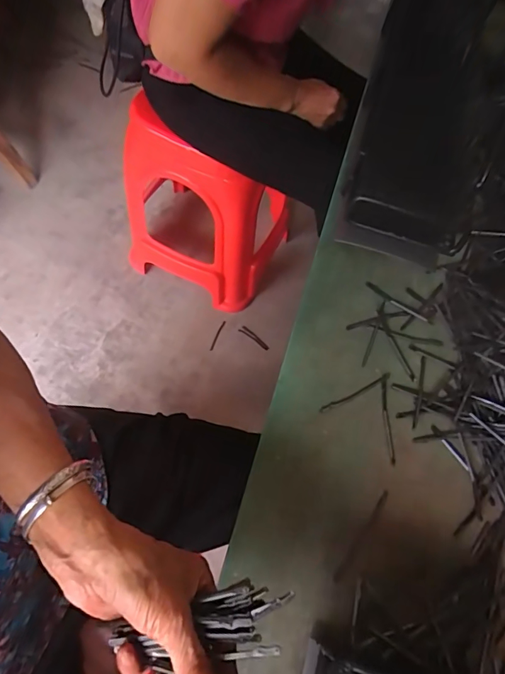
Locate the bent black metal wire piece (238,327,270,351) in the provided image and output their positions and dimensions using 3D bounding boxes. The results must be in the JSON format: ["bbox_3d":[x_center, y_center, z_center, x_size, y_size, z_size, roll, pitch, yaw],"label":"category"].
[{"bbox_3d":[0.006,0.004,1.131,0.096,0.007,0.021,34,68,11],"label":"bent black metal wire piece"}]

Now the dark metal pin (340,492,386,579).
[{"bbox_3d":[0.108,0.194,0.402,0.007,0.004,0.099,37,66,11],"label":"dark metal pin"}]

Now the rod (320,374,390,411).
[{"bbox_3d":[0.119,0.064,0.467,0.094,0.004,0.008,-23,70,-17],"label":"rod"}]

